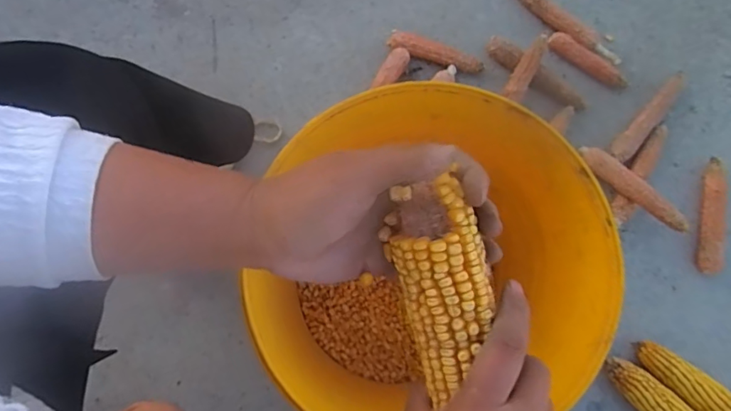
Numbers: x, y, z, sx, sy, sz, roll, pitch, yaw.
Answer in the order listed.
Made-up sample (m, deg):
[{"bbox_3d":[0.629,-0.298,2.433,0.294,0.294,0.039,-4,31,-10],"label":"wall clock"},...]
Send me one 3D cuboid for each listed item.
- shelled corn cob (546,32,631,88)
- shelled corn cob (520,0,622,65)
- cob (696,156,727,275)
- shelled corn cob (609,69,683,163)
[{"bbox_3d":[0.345,-0.224,0.791,0.135,0.025,0.021,36,81,5],"label":"shelled corn cob"},{"bbox_3d":[0.313,-0.284,0.802,0.197,0.027,0.037,38,81,6],"label":"shelled corn cob"},{"bbox_3d":[0.515,0.014,0.756,0.029,0.029,0.173,10,80,1],"label":"cob"},{"bbox_3d":[0.431,-0.132,0.773,0.032,0.029,0.181,43,82,6],"label":"shelled corn cob"}]

